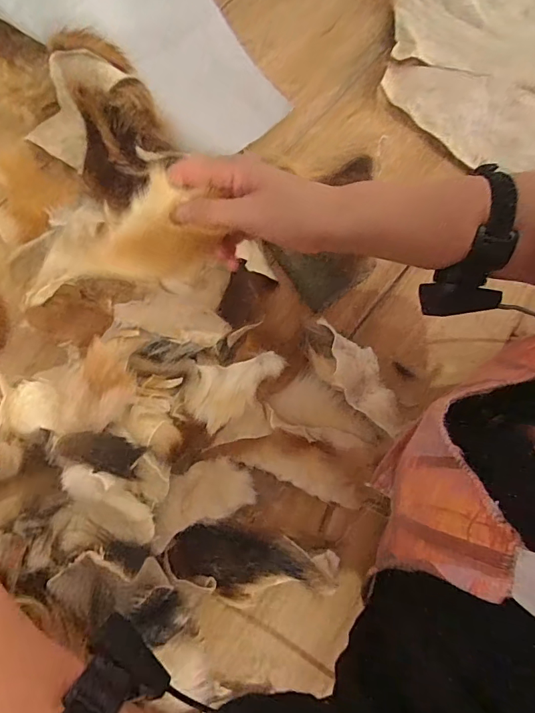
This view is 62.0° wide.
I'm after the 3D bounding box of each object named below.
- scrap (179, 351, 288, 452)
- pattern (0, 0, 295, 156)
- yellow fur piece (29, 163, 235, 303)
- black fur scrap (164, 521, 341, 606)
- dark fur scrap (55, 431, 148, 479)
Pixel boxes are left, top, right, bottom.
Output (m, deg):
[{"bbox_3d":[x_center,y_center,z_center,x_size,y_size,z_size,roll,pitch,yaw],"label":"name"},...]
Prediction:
[{"bbox_3d":[-0.034,0.044,0.466,0.110,0.024,0.081,-11,78,-4],"label":"scrap"},{"bbox_3d":[-0.222,-0.449,0.546,0.545,0.089,0.184,26,77,-17],"label":"pattern"},{"bbox_3d":[-0.126,-0.091,0.356,0.164,0.049,0.068,-11,77,17],"label":"yellow fur piece"},{"bbox_3d":[-0.014,0.212,0.448,0.165,0.022,0.068,13,77,1],"label":"black fur scrap"},{"bbox_3d":[-0.155,0.086,0.406,0.079,0.021,0.032,10,77,13],"label":"dark fur scrap"}]

